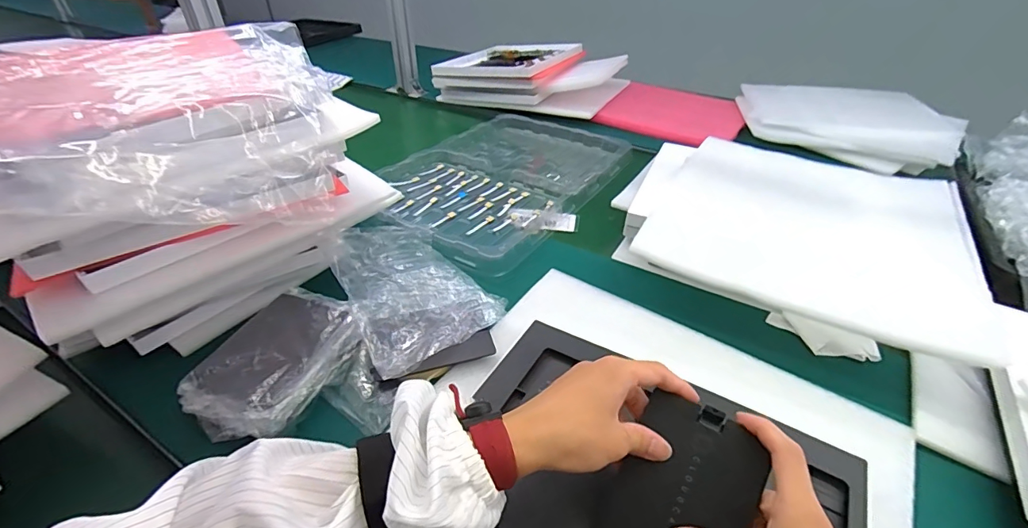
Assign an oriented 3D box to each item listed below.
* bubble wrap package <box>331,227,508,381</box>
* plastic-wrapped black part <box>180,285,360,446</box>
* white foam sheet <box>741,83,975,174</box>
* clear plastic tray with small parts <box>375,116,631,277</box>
[{"bbox_3d":[-0.118,0.027,0.514,0.156,0.060,0.195,-27,46,-31],"label":"bubble wrap package"},{"bbox_3d":[-0.223,0.094,0.429,0.098,0.040,0.150,13,40,15],"label":"plastic-wrapped black part"},{"bbox_3d":[0.659,-0.289,0.912,0.374,0.062,0.281,15,40,17],"label":"white foam sheet"},{"bbox_3d":[-0.010,-0.158,0.795,0.334,0.039,0.478,26,45,29],"label":"clear plastic tray with small parts"}]

